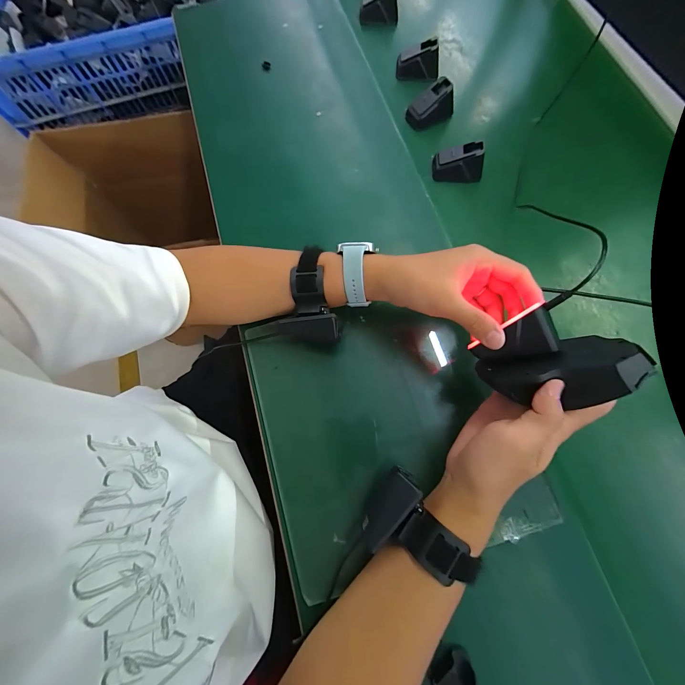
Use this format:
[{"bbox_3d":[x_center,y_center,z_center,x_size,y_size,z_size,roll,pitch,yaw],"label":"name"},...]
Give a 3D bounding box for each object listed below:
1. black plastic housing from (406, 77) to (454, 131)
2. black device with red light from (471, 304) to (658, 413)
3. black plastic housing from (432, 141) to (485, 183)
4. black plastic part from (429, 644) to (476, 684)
[{"bbox_3d":[0.134,-0.353,0.446,0.062,0.040,0.044,-30,75,-7],"label":"black plastic housing"},{"bbox_3d":[0.176,0.023,0.251,0.100,0.058,0.078,-29,45,21],"label":"black device with red light"},{"bbox_3d":[0.162,-0.250,0.419,0.064,0.042,0.031,3,74,3],"label":"black plastic housing"},{"bbox_3d":[0.102,0.302,0.273,0.039,0.020,0.036,0,74,2],"label":"black plastic part"}]

